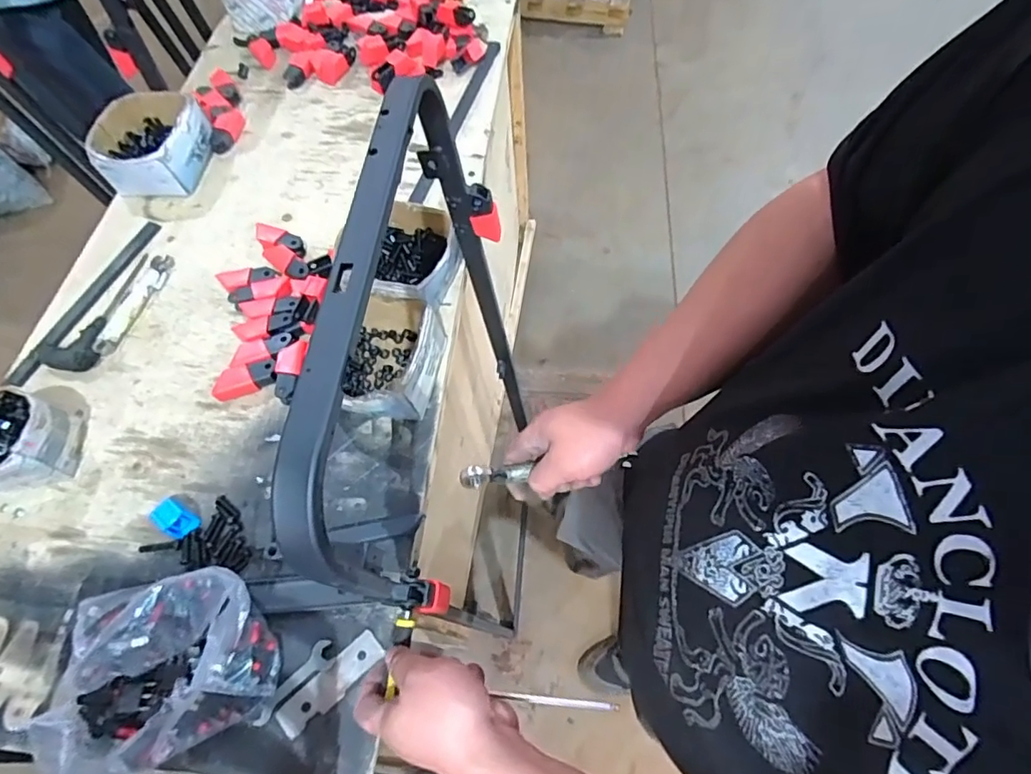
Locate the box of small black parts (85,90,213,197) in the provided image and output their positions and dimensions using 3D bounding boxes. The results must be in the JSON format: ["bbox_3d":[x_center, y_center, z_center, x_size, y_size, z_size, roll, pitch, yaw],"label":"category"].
[{"bbox_3d":[-0.617,-0.415,0.923,0.172,0.072,0.188,-6,63,0],"label":"box of small black parts"}]

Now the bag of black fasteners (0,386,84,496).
[{"bbox_3d":[-0.623,0.064,0.670,0.131,0.076,0.114,-4,63,1],"label":"bag of black fasteners"}]

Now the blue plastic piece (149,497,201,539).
[{"bbox_3d":[-0.399,0.156,0.640,0.039,0.035,0.031,30,68,16],"label":"blue plastic piece"}]

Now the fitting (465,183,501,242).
[{"bbox_3d":[-0.041,-0.232,0.724,0.038,0.079,0.027,-2,63,2],"label":"fitting"}]

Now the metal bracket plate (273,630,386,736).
[{"bbox_3d":[-0.191,0.307,0.564,0.117,0.005,0.033,-39,68,-16],"label":"metal bracket plate"}]

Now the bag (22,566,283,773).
[{"bbox_3d":[-0.364,0.262,0.540,0.219,0.115,0.192,34,70,18],"label":"bag"}]

